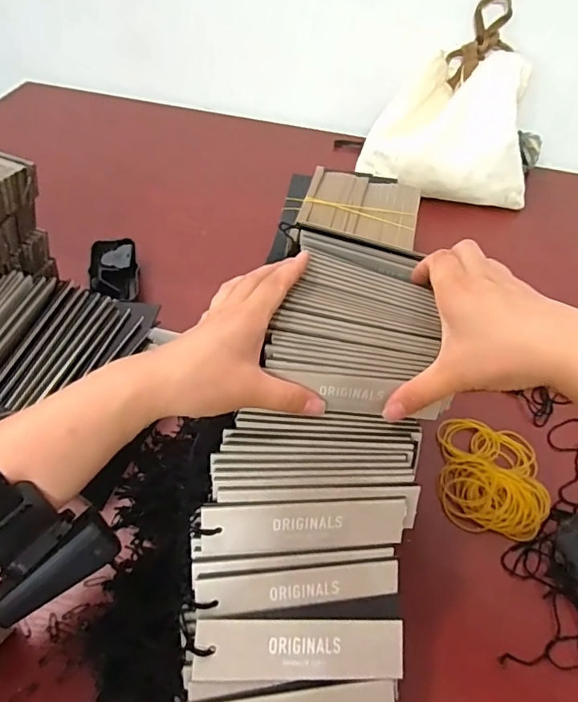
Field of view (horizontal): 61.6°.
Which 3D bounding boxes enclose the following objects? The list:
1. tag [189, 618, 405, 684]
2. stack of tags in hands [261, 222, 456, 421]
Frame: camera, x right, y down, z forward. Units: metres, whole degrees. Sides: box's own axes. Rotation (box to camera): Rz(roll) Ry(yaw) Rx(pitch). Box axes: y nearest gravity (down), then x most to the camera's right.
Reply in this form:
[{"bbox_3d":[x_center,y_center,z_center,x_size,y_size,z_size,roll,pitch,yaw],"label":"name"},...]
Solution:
[{"bbox_3d":[0.007,0.180,0.291,0.125,0.004,0.033,4,77,-6],"label":"tag"},{"bbox_3d":[0.054,-0.028,0.368,0.115,0.027,0.154,13,50,4],"label":"stack of tags in hands"}]

